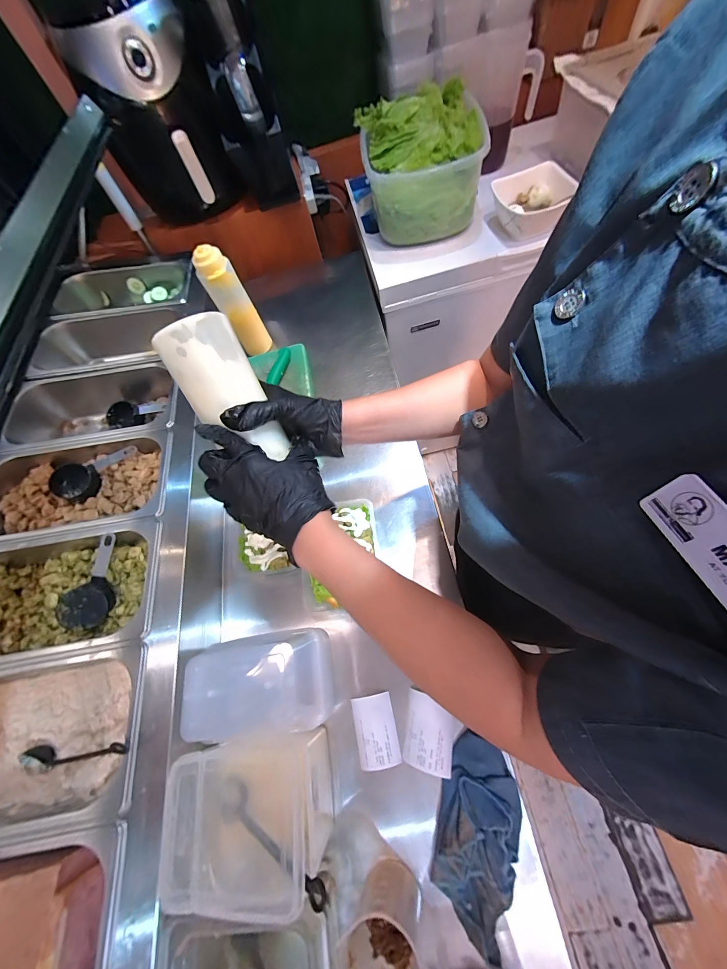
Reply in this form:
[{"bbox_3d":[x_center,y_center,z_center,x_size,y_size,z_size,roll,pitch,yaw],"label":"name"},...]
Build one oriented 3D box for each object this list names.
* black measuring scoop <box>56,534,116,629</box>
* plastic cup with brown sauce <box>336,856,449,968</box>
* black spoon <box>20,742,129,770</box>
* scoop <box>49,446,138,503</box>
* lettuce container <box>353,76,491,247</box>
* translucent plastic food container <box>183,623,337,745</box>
[{"bbox_3d":[-0.400,0.141,0.471,0.057,0.031,0.124,-11,64,5],"label":"black measuring scoop"},{"bbox_3d":[0.028,0.454,0.322,0.094,0.089,0.079,-14,64,4],"label":"plastic cup with brown sauce"},{"bbox_3d":[-0.361,0.336,0.397,0.195,0.022,0.028,-21,63,20],"label":"black spoon"},{"bbox_3d":[-0.454,-0.015,0.541,0.139,0.029,0.060,-28,64,-3],"label":"scoop"},{"bbox_3d":[0.132,-0.718,0.726,0.251,0.163,0.261,-8,64,6],"label":"lettuce container"},{"bbox_3d":[-0.129,0.254,0.418,0.168,0.078,0.108,-9,64,6],"label":"translucent plastic food container"}]

